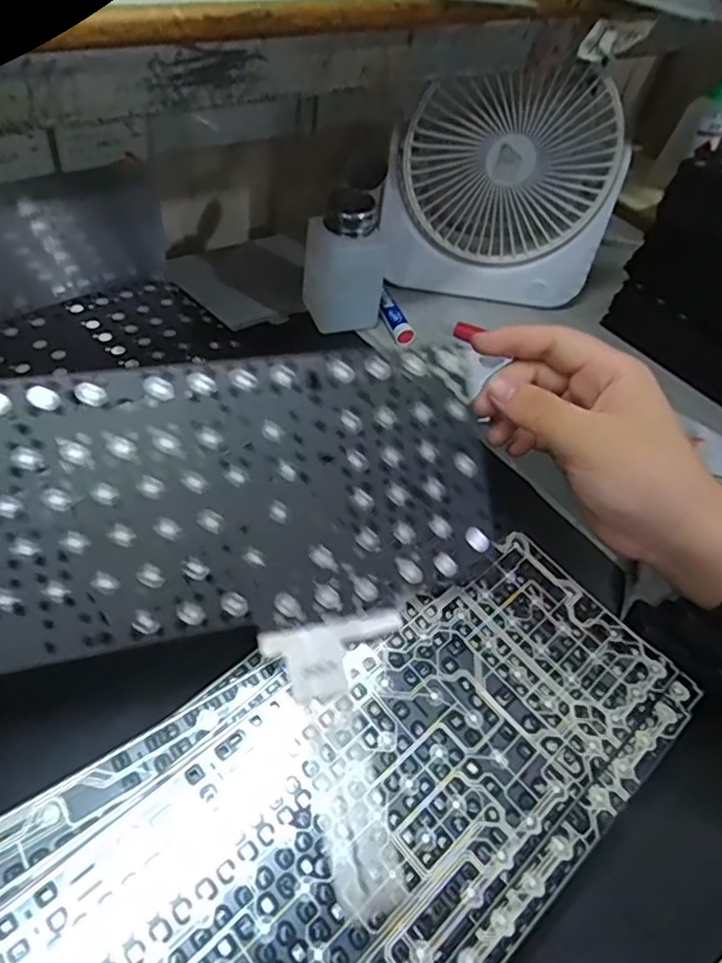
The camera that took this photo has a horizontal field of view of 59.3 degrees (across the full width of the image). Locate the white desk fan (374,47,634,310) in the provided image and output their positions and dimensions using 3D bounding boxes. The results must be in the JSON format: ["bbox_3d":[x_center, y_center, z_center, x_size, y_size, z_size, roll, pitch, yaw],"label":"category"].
[{"bbox_3d":[0.112,-0.234,0.518,0.185,0.173,0.050,6,48,-3],"label":"white desk fan"}]

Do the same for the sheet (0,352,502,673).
[{"bbox_3d":[-0.112,0.012,0.271,0.358,0.005,0.124,-6,85,-16],"label":"sheet"}]

